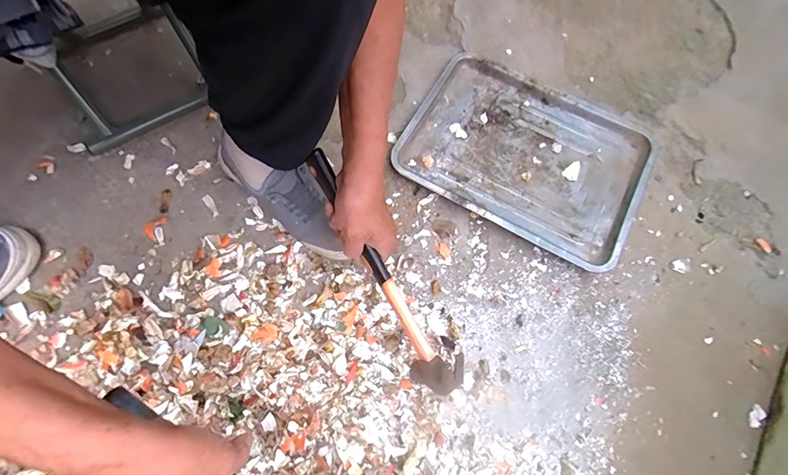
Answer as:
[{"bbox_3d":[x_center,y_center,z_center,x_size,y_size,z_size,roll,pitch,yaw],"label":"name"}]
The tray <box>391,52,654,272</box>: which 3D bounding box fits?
[{"bbox_3d":[0.235,-0.153,0.661,0.392,0.028,0.305,29,63,4],"label":"tray"}]

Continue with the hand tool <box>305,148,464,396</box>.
[{"bbox_3d":[-0.020,0.041,0.462,0.050,0.079,0.321,-30,89,-8],"label":"hand tool"}]

